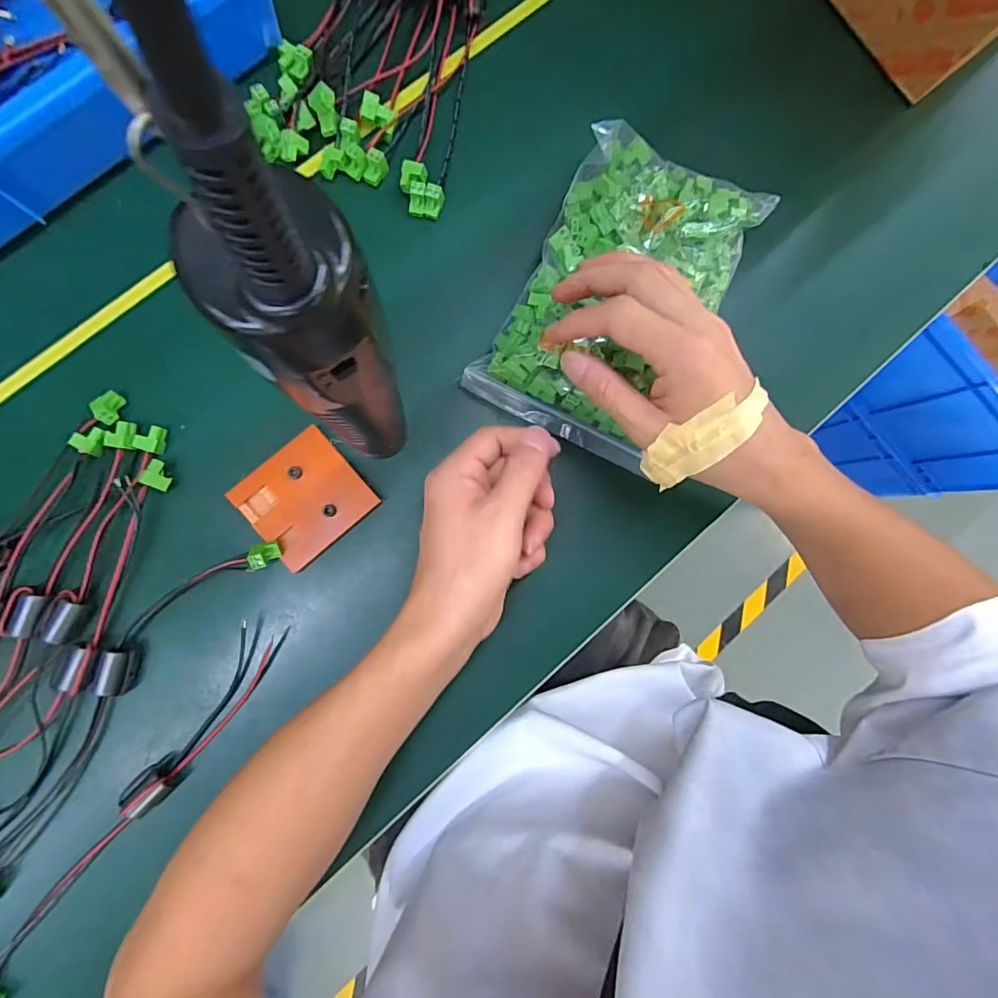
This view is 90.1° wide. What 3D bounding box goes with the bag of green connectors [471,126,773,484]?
[{"bbox_3d":[0.087,-0.147,0.354,0.134,0.030,0.222,27,85,-5],"label":"bag of green connectors"}]

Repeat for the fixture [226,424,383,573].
[{"bbox_3d":[-0.132,-0.001,0.343,0.075,0.009,0.070,-41,91,-7],"label":"fixture"}]

